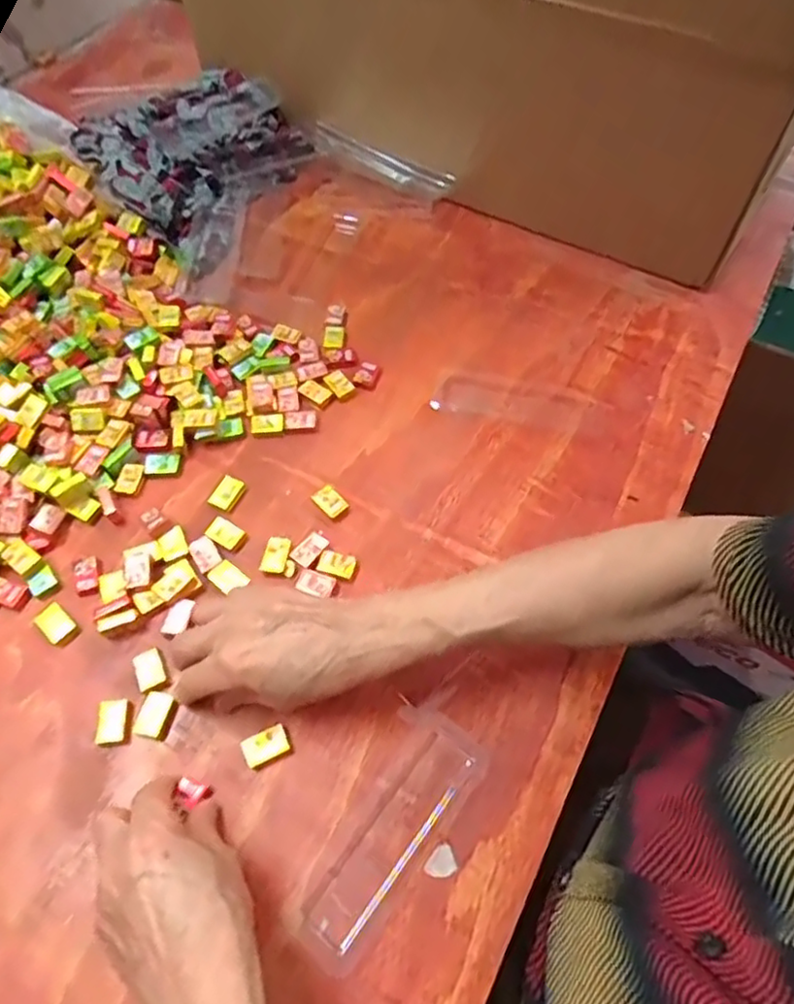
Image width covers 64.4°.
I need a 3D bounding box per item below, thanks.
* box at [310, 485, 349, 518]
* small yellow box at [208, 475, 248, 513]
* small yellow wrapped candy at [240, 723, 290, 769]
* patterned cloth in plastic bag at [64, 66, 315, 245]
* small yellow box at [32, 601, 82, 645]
[{"bbox_3d":[-0.050,0.000,0.471,0.017,0.014,0.024,-39,66,-21],"label":"box"},{"bbox_3d":[-0.128,-0.007,0.475,0.020,0.004,0.028,23,61,13],"label":"small yellow box"},{"bbox_3d":[-0.079,0.149,0.385,0.026,0.011,0.018,-25,62,-15],"label":"small yellow wrapped candy"},{"bbox_3d":[-0.214,-0.365,0.659,0.157,0.067,0.213,36,65,19],"label":"patterned cloth in plastic bag"},{"bbox_3d":[-0.230,0.082,0.424,0.031,0.005,0.019,36,65,20],"label":"small yellow box"}]

